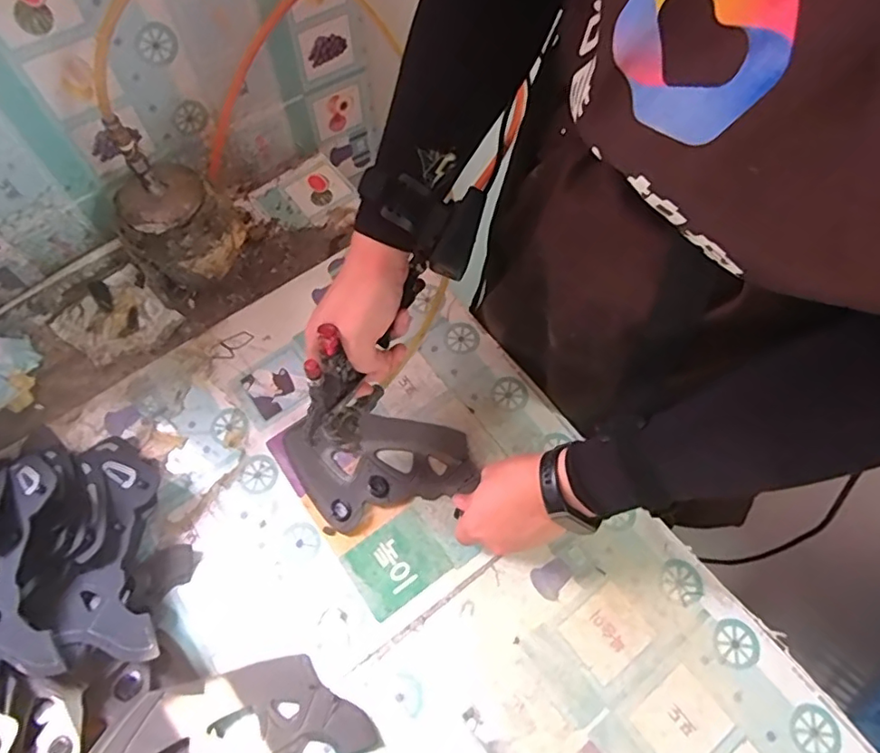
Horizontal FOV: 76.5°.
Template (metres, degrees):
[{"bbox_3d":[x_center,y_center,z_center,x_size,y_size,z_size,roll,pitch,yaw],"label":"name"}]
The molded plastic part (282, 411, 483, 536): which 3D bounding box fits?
[{"bbox_3d":[-0.066,0.093,0.564,0.186,0.016,0.110,-3,67,1],"label":"molded plastic part"}]

